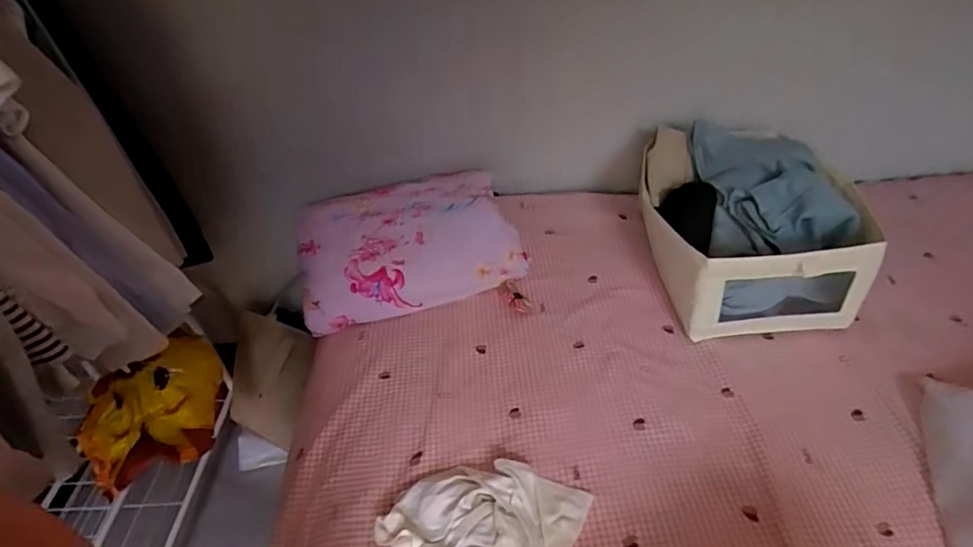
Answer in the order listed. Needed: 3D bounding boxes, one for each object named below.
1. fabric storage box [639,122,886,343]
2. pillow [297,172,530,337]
[{"bbox_3d":[0.458,-0.089,0.935,0.330,0.177,0.388,-2,43,-1],"label":"fabric storage box"},{"bbox_3d":[-0.159,-0.072,0.981,0.387,0.109,0.297,-15,44,-15],"label":"pillow"}]

